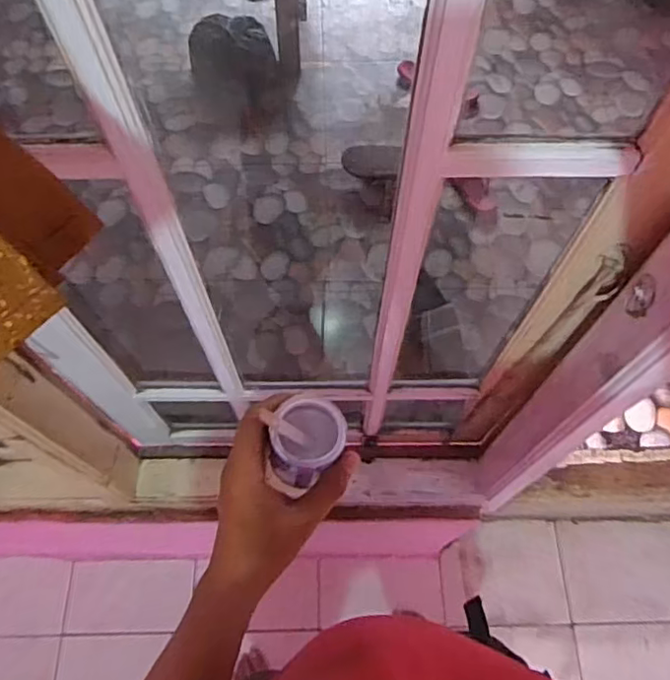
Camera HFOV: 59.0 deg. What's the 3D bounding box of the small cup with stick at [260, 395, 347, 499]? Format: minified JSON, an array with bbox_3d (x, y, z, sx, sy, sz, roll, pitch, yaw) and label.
[{"bbox_3d":[-0.022,0.079,0.463,0.065,0.052,0.058,-27,68,-12],"label":"small cup with stick"}]

